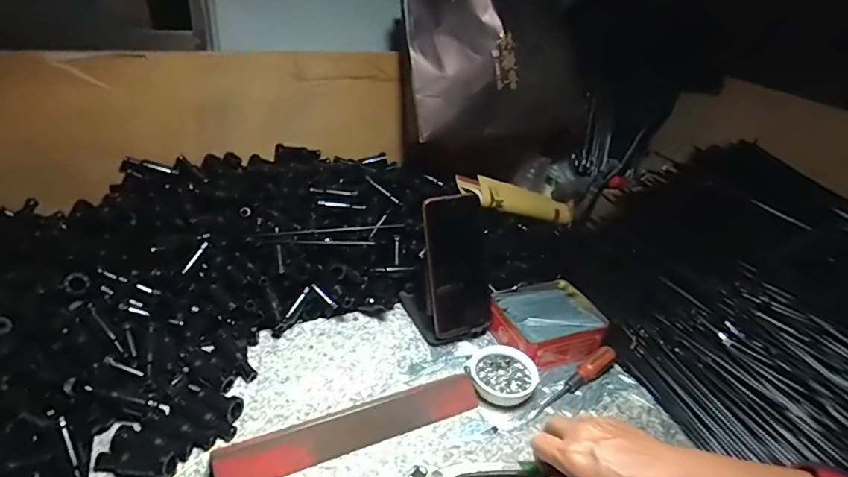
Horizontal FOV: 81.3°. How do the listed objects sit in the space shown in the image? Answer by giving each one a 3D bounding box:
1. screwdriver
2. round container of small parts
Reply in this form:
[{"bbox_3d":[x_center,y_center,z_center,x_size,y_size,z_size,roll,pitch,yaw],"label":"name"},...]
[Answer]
[{"bbox_3d":[0.176,0.162,0.564,0.147,0.023,0.024,-23,41,-39],"label":"screwdriver"},{"bbox_3d":[0.087,0.153,0.555,0.077,0.025,0.064,14,32,14],"label":"round container of small parts"}]

